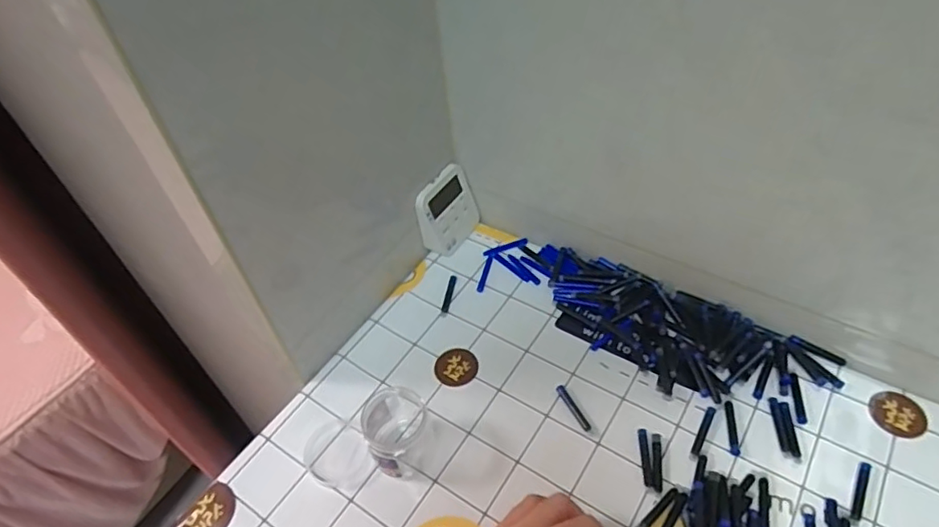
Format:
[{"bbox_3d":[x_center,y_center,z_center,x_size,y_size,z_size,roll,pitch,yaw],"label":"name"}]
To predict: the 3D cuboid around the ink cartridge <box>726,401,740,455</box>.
[{"bbox_3d":[0.215,0.134,0.476,0.007,0.004,0.047,5,48,11],"label":"ink cartridge"}]

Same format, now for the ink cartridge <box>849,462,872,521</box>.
[{"bbox_3d":[0.291,0.168,0.433,0.008,0.004,0.048,23,54,25],"label":"ink cartridge"}]

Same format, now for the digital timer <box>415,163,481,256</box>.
[{"bbox_3d":[-0.021,-0.057,0.629,0.033,0.075,0.071,23,54,24],"label":"digital timer"}]

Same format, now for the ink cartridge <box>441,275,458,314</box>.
[{"bbox_3d":[-0.021,0.031,0.597,0.008,0.004,0.047,7,49,12],"label":"ink cartridge"}]

